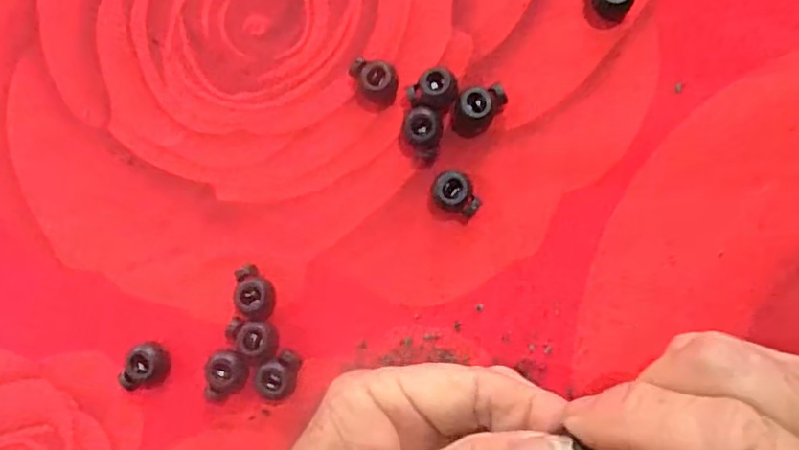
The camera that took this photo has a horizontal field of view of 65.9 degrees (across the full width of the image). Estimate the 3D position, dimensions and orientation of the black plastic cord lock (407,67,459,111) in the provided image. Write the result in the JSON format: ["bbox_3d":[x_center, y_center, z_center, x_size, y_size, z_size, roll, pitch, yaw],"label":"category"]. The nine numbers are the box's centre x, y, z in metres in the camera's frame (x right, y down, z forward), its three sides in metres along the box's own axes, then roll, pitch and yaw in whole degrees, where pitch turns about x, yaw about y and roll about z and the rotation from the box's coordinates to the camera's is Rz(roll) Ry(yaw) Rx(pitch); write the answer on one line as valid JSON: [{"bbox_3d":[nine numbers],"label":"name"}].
[{"bbox_3d":[0.013,-0.052,0.238,0.017,0.011,0.015,14,86,5],"label":"black plastic cord lock"}]

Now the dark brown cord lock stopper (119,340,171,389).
[{"bbox_3d":[-0.098,0.055,0.238,0.013,0.012,0.019,20,87,6],"label":"dark brown cord lock stopper"}]

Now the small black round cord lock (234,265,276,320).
[{"bbox_3d":[-0.056,0.026,0.238,0.013,0.010,0.021,-6,85,4],"label":"small black round cord lock"}]

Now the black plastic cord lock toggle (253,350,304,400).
[{"bbox_3d":[-0.045,0.058,0.235,0.018,0.010,0.015,-37,84,1],"label":"black plastic cord lock toggle"}]

